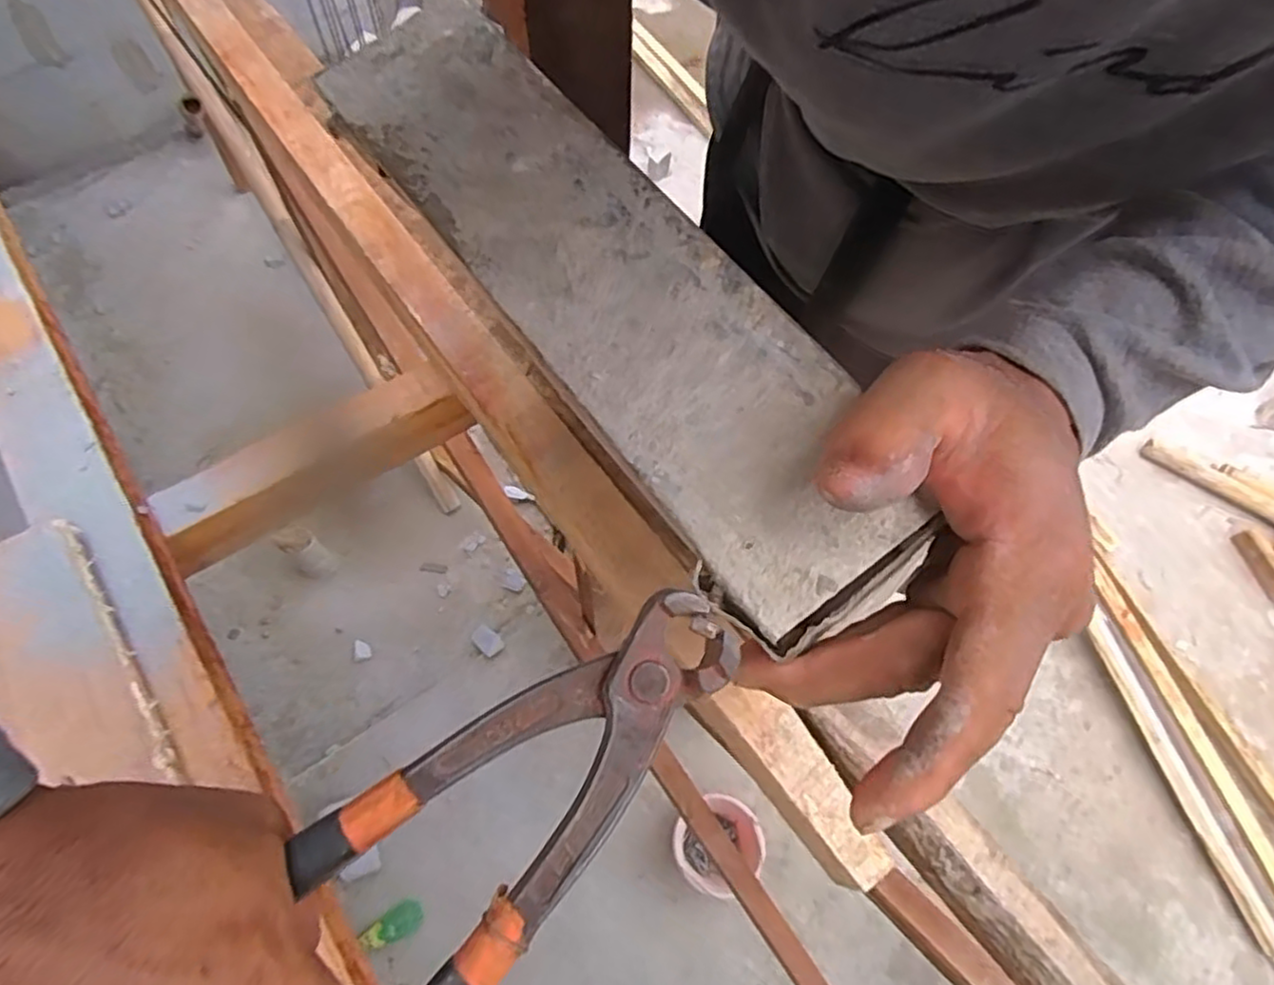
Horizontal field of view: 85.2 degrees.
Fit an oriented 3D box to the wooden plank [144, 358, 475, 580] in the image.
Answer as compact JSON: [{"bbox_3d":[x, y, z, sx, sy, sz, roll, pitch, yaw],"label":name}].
[{"bbox_3d":[-0.288,-0.030,0.620,0.265,0.067,0.060,-32,69,-17],"label":"wooden plank"}]

